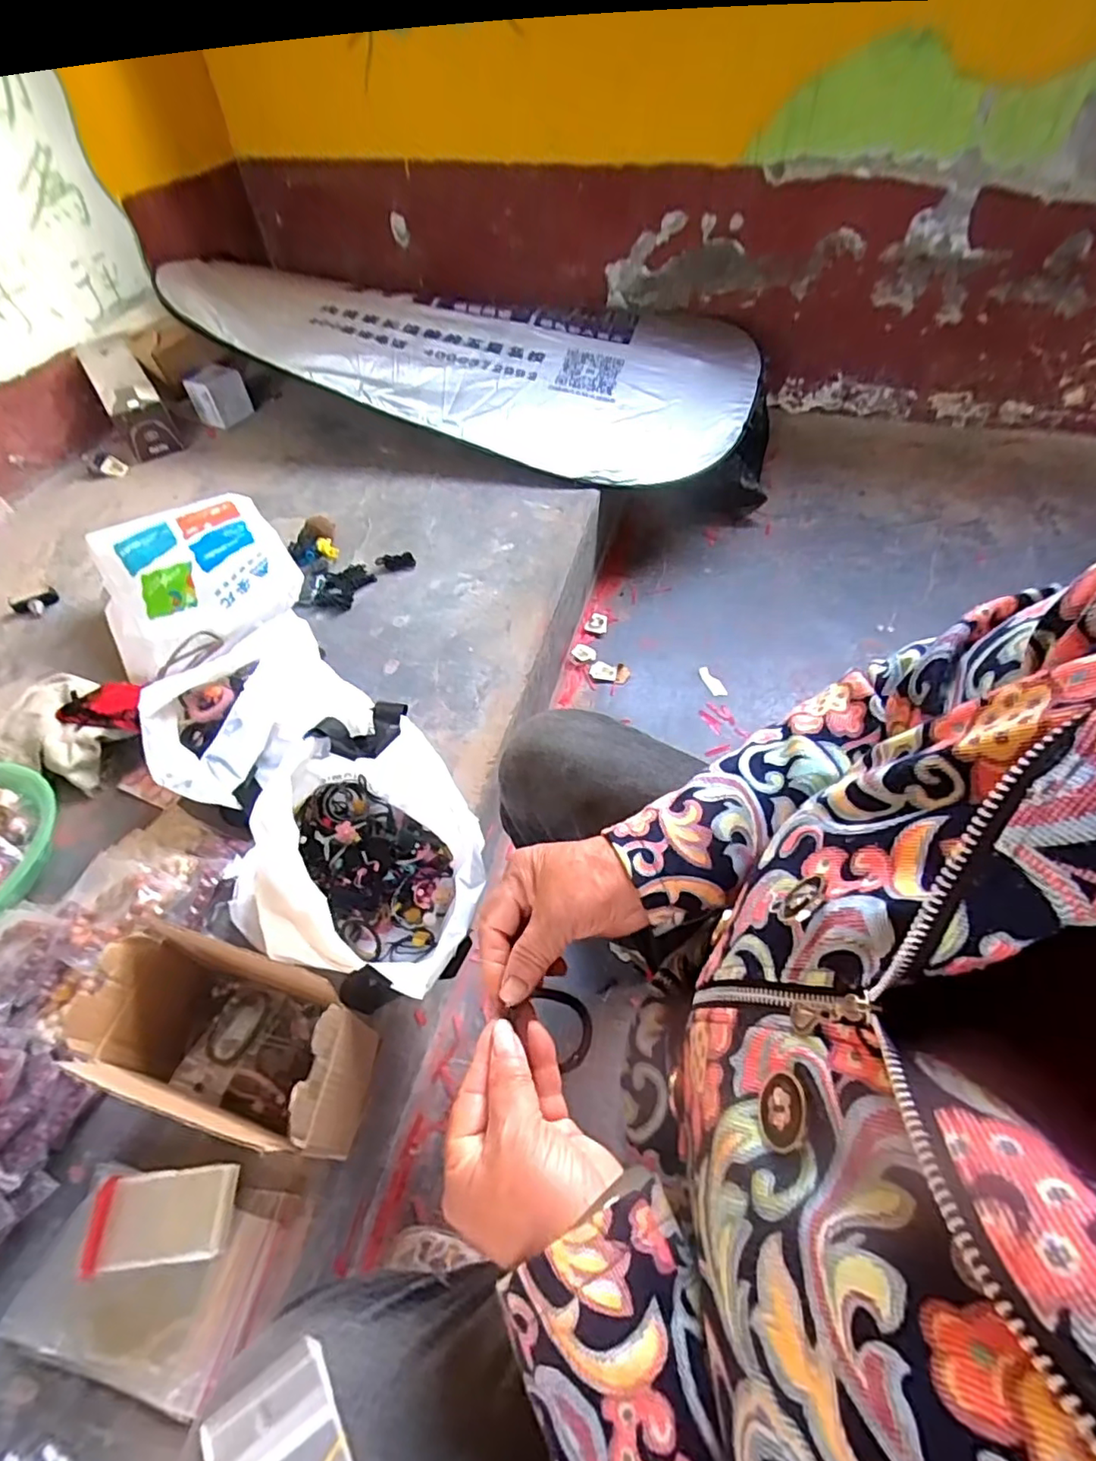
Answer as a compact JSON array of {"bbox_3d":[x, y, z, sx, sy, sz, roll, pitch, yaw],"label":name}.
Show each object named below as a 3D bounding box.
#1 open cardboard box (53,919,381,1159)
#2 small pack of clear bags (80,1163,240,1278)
[{"bbox_3d":[-0.269,0.268,0.514,0.209,0.144,0.112,12,55,11],"label":"open cardboard box"},{"bbox_3d":[-0.340,0.427,0.520,0.119,0.011,0.065,-5,54,-1],"label":"small pack of clear bags"}]

